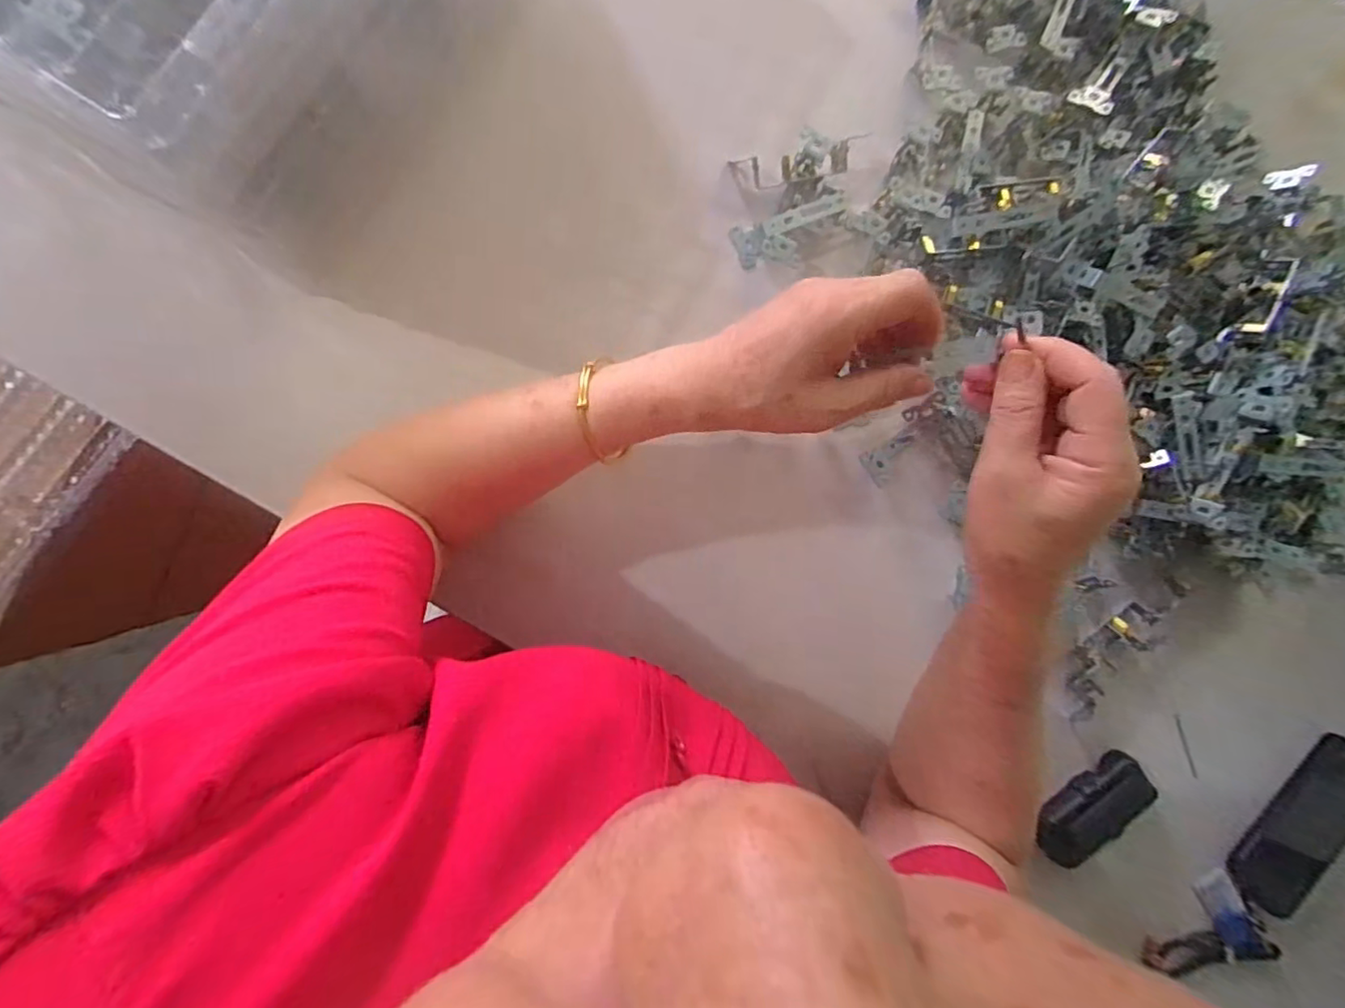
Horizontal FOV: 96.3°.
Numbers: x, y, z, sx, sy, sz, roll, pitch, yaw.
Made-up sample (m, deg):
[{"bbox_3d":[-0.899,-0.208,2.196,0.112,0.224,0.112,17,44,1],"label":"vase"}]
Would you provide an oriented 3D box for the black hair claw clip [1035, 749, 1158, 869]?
[{"bbox_3d":[0.355,0.256,0.506,0.111,0.023,0.050,-28,95,-8],"label":"black hair claw clip"}]

